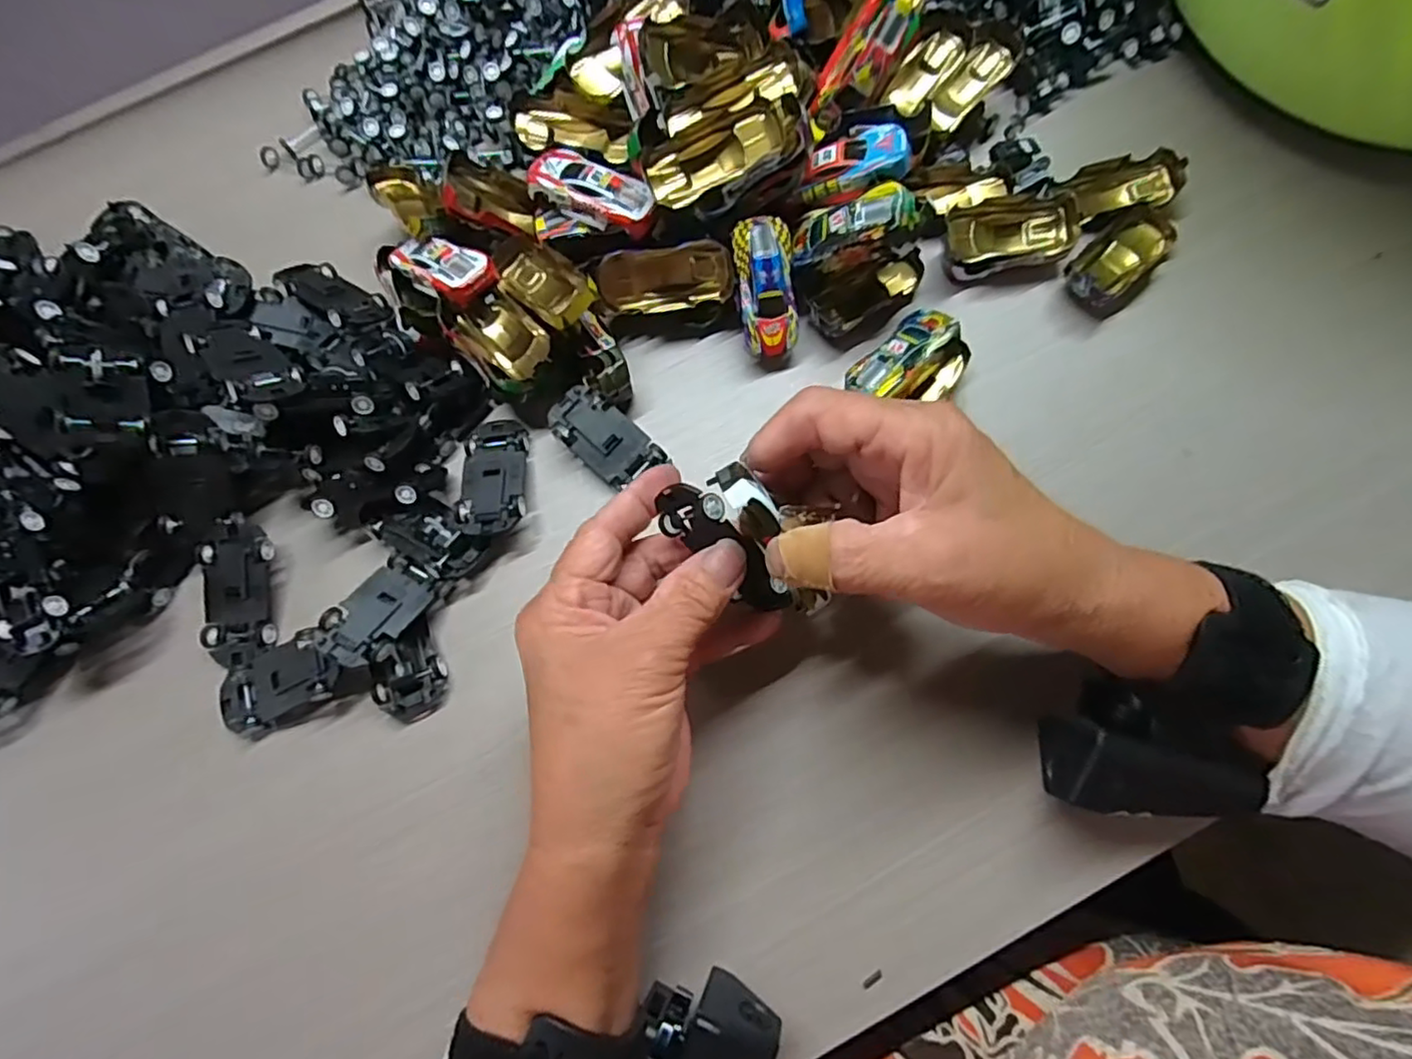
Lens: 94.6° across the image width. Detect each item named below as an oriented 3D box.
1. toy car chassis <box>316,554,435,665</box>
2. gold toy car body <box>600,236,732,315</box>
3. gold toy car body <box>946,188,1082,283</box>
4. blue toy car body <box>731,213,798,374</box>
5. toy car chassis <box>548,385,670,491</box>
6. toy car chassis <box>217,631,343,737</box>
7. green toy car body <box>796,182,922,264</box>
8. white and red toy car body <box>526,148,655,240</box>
[{"bbox_3d":[-0.145,0.036,0.287,0.031,0.008,0.050,27,52,0],"label":"toy car chassis"},{"bbox_3d":[-0.021,-0.123,0.321,0.064,0.017,0.030,-13,115,-7],"label":"gold toy car body"},{"bbox_3d":[0.153,-0.149,0.331,0.067,0.017,0.036,-10,73,0],"label":"gold toy car body"},{"bbox_3d":[0.030,-0.113,0.316,0.028,0.016,0.069,-10,108,-2],"label":"blue toy car body"},{"bbox_3d":[-0.048,-0.043,0.315,0.055,0.014,0.030,39,79,13],"label":"toy car chassis"},{"bbox_3d":[-0.189,0.068,0.291,0.062,0.010,0.033,-27,77,11],"label":"toy car chassis"},{"bbox_3d":[0.066,-0.139,0.299,0.056,0.015,0.023,-2,73,40],"label":"green toy car body"},{"bbox_3d":[-0.053,-0.160,0.311,0.061,0.019,0.029,27,77,11],"label":"white and red toy car body"}]

